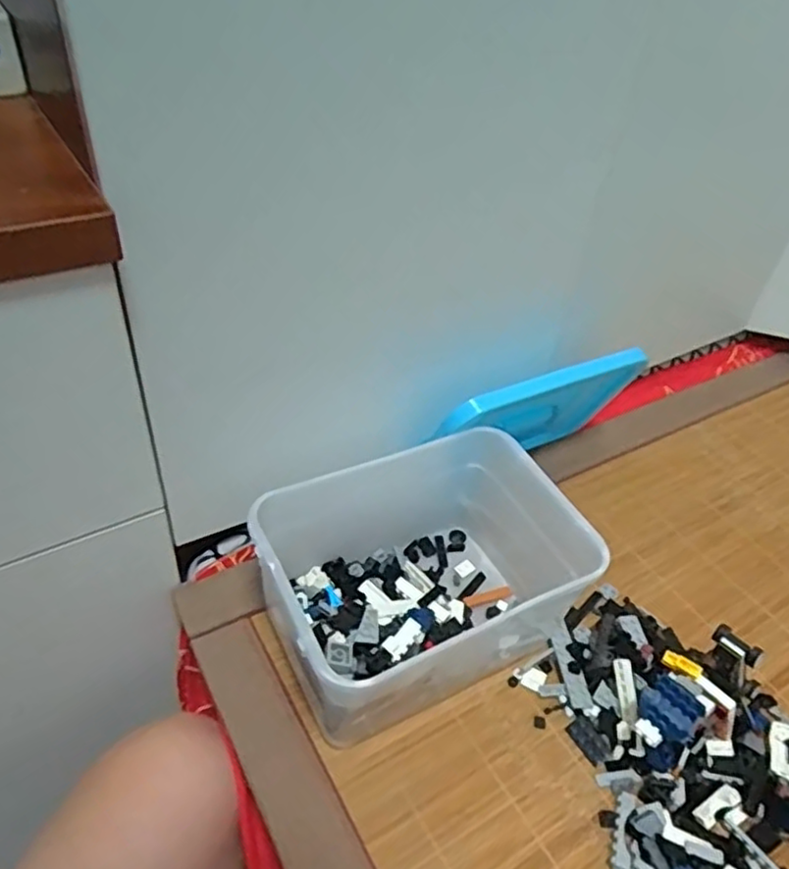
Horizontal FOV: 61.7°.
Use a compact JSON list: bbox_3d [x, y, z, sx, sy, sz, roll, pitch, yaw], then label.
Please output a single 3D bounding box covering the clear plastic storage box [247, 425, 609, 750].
[{"bbox_3d":[0.018,0.106,0.480,0.212,0.116,0.150,-17,47,-25],"label":"clear plastic storage box"}]

